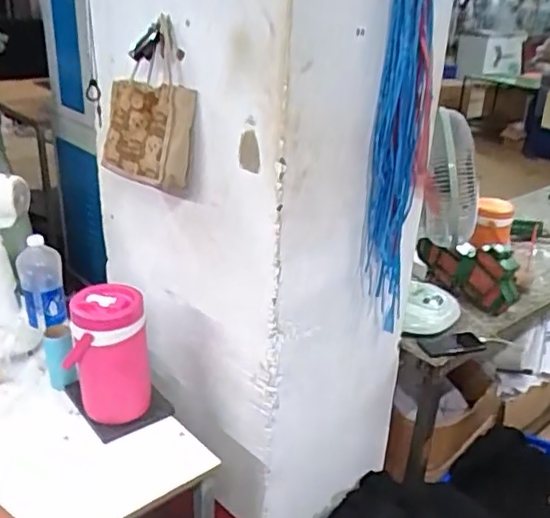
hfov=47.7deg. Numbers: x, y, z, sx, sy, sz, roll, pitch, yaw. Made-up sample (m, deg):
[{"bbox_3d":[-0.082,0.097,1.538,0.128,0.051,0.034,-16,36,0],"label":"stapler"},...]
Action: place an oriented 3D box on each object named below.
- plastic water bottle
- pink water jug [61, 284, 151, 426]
[{"bbox_3d":[-0.494,0.057,1.314,0.088,0.196,0.100,-7,25,-19],"label":"plastic water bottle"},{"bbox_3d":[-0.325,0.203,1.217,0.152,0.293,0.123,-5,24,-15],"label":"pink water jug"}]

